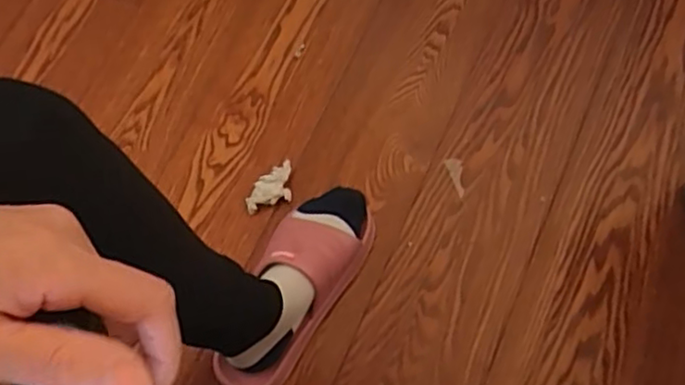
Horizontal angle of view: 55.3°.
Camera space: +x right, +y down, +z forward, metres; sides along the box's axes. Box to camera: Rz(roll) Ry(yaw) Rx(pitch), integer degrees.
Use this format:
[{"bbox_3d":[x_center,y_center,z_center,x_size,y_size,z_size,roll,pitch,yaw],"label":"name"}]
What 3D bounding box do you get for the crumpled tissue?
[{"bbox_3d":[-0.086,-0.006,0.767,0.062,0.017,0.045,-19,72,-4],"label":"crumpled tissue"}]

